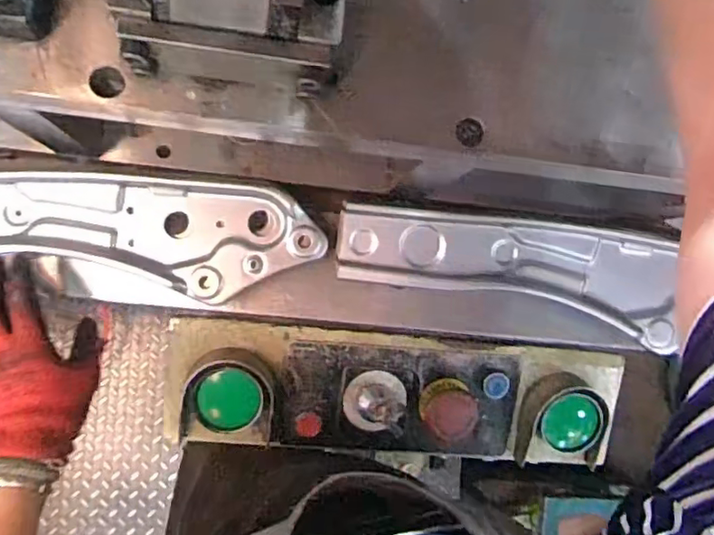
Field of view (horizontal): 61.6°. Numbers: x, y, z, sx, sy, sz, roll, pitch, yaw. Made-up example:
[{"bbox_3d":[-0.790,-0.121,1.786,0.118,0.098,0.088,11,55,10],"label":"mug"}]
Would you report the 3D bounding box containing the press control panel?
[{"bbox_3d":[0.050,0.141,0.666,0.488,0.082,0.137,6,87,-8],"label":"press control panel"}]

